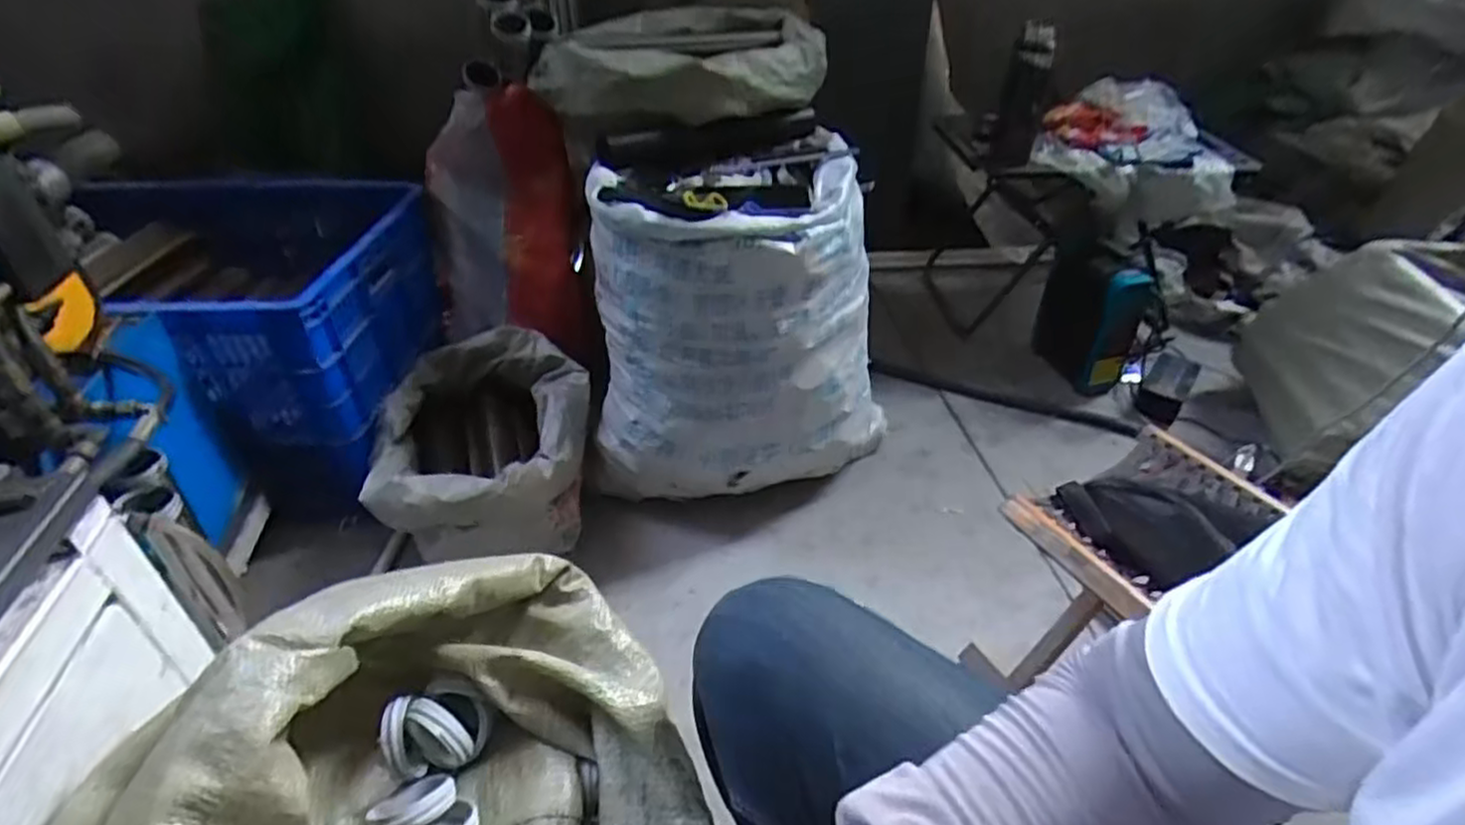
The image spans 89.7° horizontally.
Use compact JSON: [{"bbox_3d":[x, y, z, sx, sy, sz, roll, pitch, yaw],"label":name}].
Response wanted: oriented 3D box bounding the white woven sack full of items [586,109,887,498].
[{"bbox_3d":[-0.019,-0.164,1.204,0.429,0.490,0.415,-7,37,-10],"label":"white woven sack full of items"}]

